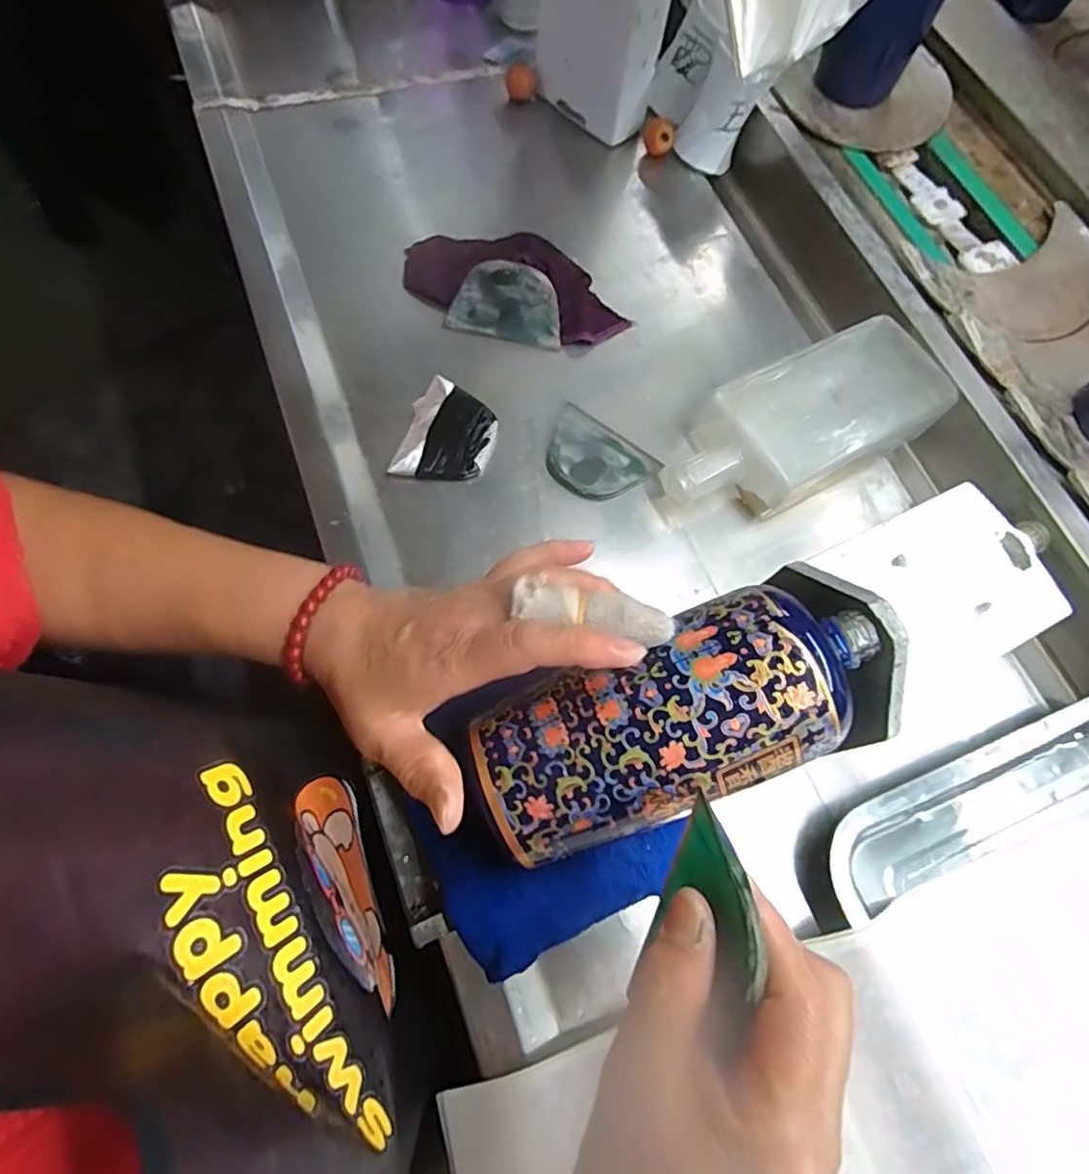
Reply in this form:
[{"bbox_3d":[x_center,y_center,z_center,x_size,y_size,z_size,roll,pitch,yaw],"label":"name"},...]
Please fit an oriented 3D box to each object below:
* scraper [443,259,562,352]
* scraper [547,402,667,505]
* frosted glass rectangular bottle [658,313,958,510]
[{"bbox_3d":[-0.029,-0.219,0.472,0.087,0.007,0.055,12,99,2],"label":"scraper"},{"bbox_3d":[0.035,-0.091,0.439,0.079,0.009,0.062,37,73,11],"label":"scraper"},{"bbox_3d":[0.185,-0.118,0.442,0.232,0.049,0.093,-26,73,-11],"label":"frosted glass rectangular bottle"}]

